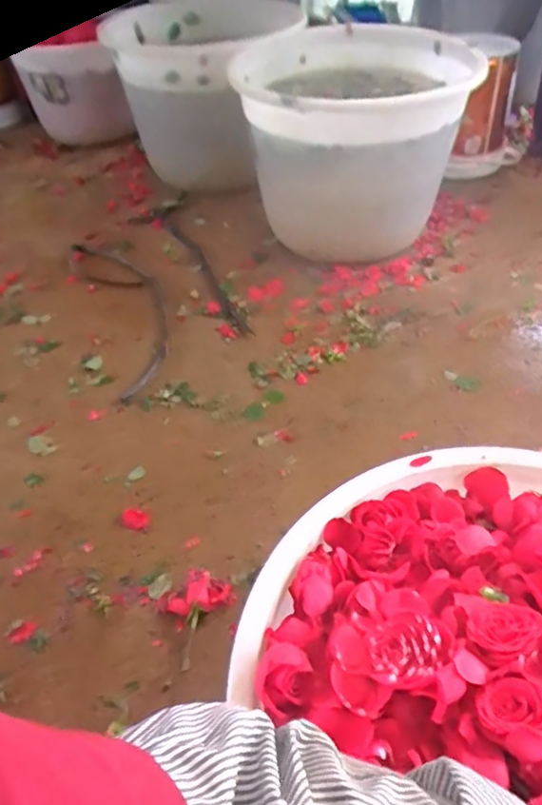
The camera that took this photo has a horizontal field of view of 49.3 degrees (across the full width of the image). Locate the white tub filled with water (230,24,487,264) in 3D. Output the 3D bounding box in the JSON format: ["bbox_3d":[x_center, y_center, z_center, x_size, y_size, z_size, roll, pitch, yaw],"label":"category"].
[{"bbox_3d":[0.226,-0.651,1.505,0.476,0.431,0.604,22,51,23],"label":"white tub filled with water"}]

